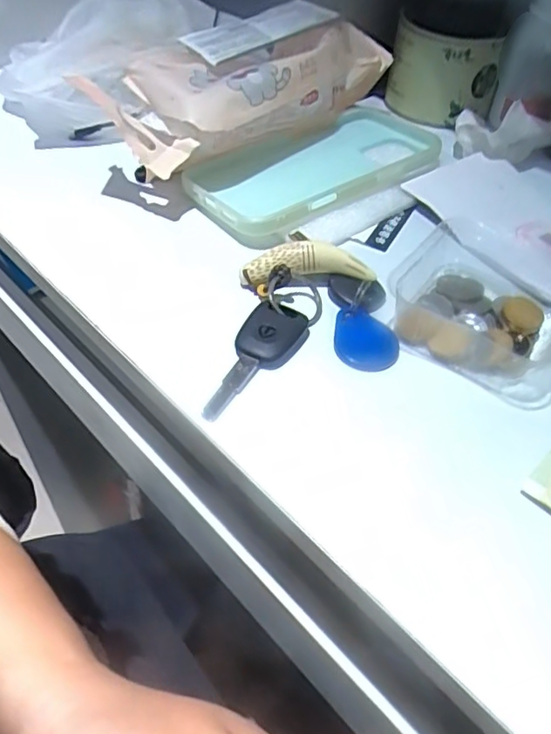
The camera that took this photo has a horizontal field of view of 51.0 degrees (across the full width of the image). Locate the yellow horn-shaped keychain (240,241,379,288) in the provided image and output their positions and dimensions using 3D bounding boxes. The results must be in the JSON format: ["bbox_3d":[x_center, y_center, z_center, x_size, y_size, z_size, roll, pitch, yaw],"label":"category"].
[{"bbox_3d":[0.017,-0.055,0.302,0.068,0.021,0.014,0,48,-4],"label":"yellow horn-shaped keychain"}]

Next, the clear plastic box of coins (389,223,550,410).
[{"bbox_3d":[0.107,-0.032,0.288,0.093,0.021,0.084,24,51,17],"label":"clear plastic box of coins"}]

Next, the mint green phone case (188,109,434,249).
[{"bbox_3d":[0.026,-0.129,0.373,0.162,0.017,0.087,-31,57,-27],"label":"mint green phone case"}]

